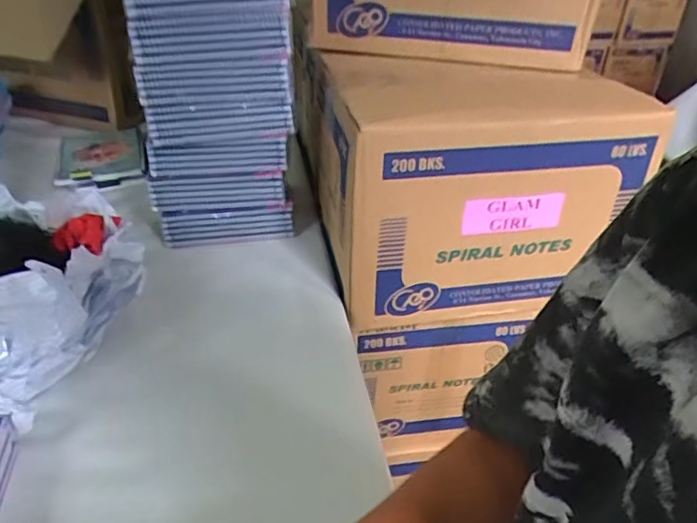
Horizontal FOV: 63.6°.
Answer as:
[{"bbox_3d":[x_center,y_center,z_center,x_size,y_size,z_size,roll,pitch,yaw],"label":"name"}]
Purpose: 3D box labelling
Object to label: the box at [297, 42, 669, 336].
[{"bbox_3d":[0.156,-0.143,0.862,0.393,0.282,0.343,-5,36,-11],"label":"box"}]

